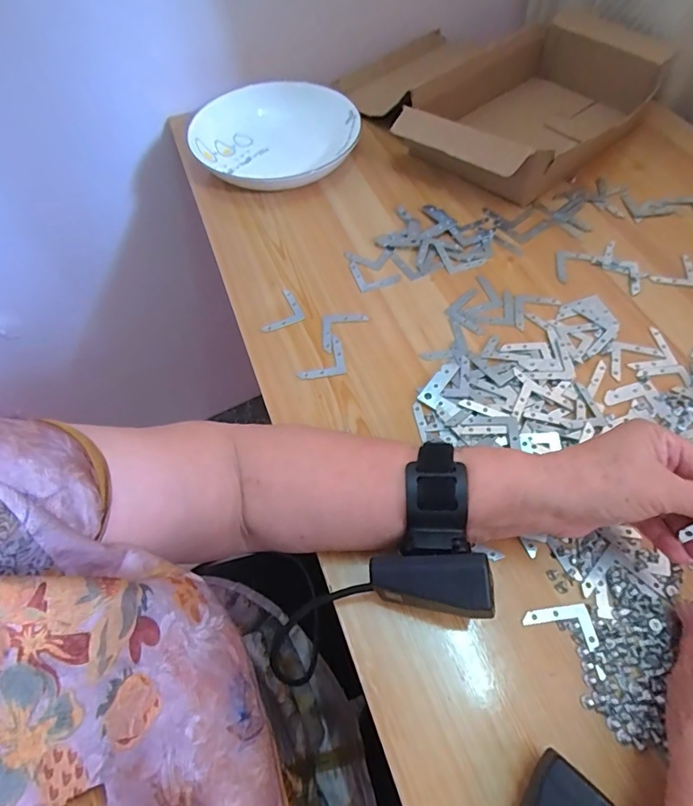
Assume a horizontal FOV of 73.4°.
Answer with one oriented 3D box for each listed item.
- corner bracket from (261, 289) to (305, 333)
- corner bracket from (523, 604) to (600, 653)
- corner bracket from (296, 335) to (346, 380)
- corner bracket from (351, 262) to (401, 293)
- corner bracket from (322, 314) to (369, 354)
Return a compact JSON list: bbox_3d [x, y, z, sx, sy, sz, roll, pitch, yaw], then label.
[{"bbox_3d":[-0.056,-0.084,0.442,0.033,0.006,0.052,16,61,14],"label":"corner bracket"},{"bbox_3d":[0.136,0.143,0.293,0.042,0.004,0.026,-7,59,-2],"label":"corner bracket"},{"bbox_3d":[-0.014,-0.035,0.408,0.034,0.004,0.055,30,60,19],"label":"corner bracket"},{"bbox_3d":[0.029,-0.129,0.470,0.041,0.006,0.041,-16,60,-8],"label":"corner bracket"},{"bbox_3d":[-0.002,-0.063,0.426,0.042,0.005,0.044,0,59,2],"label":"corner bracket"}]

